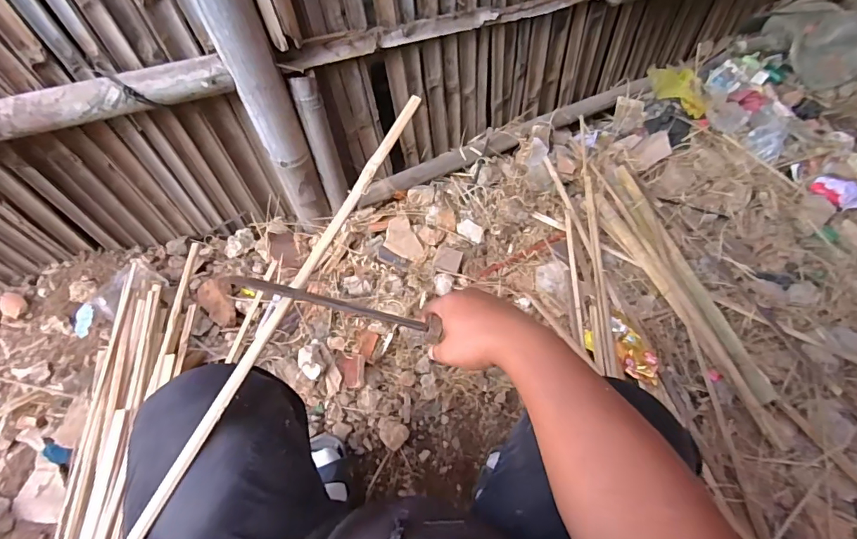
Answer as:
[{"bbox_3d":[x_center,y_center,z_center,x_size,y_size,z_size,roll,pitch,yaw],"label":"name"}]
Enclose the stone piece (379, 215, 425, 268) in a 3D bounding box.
[{"bbox_3d":[-0.051,-0.060,0.953,0.086,0.018,0.106,19,77,-2],"label":"stone piece"}]

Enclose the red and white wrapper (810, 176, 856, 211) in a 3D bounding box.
[{"bbox_3d":[0.919,-0.173,0.990,0.080,0.029,0.101,-29,65,-13],"label":"red and white wrapper"}]

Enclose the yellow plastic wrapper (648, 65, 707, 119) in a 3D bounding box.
[{"bbox_3d":[0.671,-0.478,1.182,0.111,0.058,0.199,-8,47,-2],"label":"yellow plastic wrapper"}]

